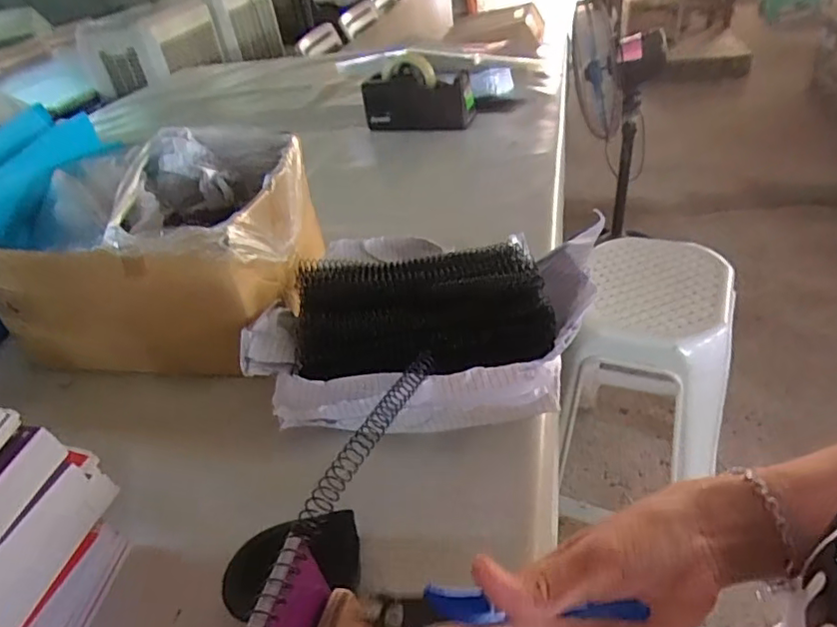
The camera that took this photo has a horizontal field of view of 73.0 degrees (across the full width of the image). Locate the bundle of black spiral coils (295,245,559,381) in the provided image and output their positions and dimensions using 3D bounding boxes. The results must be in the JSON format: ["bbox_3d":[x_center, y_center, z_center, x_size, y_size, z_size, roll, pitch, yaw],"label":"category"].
[{"bbox_3d":[0.004,-0.010,0.515,0.223,0.052,0.138,-8,36,2],"label":"bundle of black spiral coils"}]

